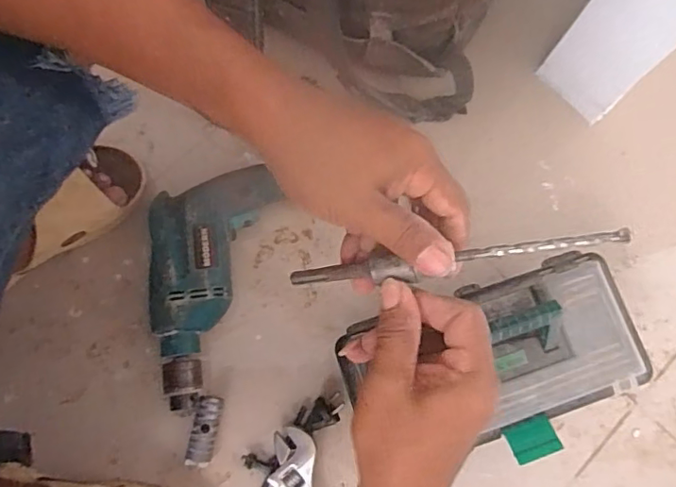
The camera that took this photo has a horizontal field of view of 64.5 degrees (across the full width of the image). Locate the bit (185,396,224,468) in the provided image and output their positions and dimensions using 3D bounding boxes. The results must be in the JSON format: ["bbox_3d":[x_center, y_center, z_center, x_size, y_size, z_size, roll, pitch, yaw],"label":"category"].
[{"bbox_3d":[-0.145,0.206,0.589,0.027,0.026,0.072,9,75,1],"label":"bit"}]

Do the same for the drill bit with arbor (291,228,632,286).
[{"bbox_3d":[0.056,0.012,0.307,0.194,0.013,0.016,-9,74,25],"label":"drill bit with arbor"}]

